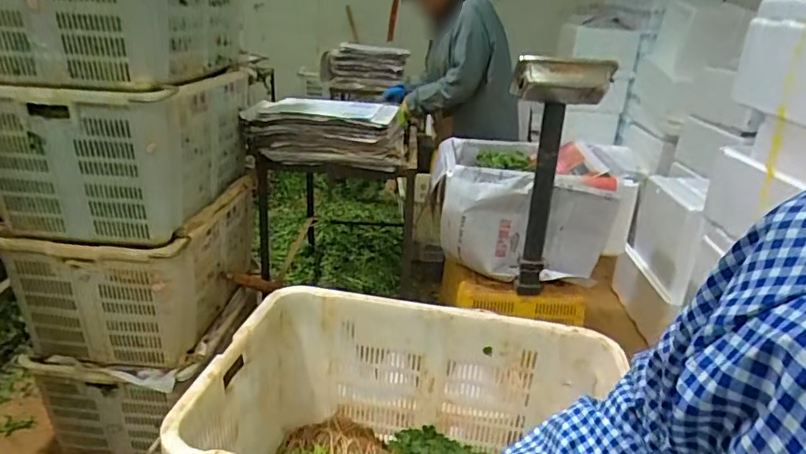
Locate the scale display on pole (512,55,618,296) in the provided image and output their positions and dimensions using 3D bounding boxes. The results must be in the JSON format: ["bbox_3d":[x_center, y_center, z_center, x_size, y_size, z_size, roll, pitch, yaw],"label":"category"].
[{"bbox_3d":[0.425,-0.126,1.595,0.256,0.727,0.143,9,23,13],"label":"scale display on pole"}]

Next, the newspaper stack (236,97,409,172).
[{"bbox_3d":[-0.253,-0.337,1.818,0.514,0.178,0.358,1,22,-5],"label":"newspaper stack"}]

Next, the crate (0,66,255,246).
[{"bbox_3d":[-0.716,-0.217,1.396,0.429,0.345,0.543,5,22,4],"label":"crate"}]

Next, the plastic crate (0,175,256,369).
[{"bbox_3d":[-0.742,0.107,1.522,0.446,0.352,0.499,5,22,4],"label":"plastic crate"}]

